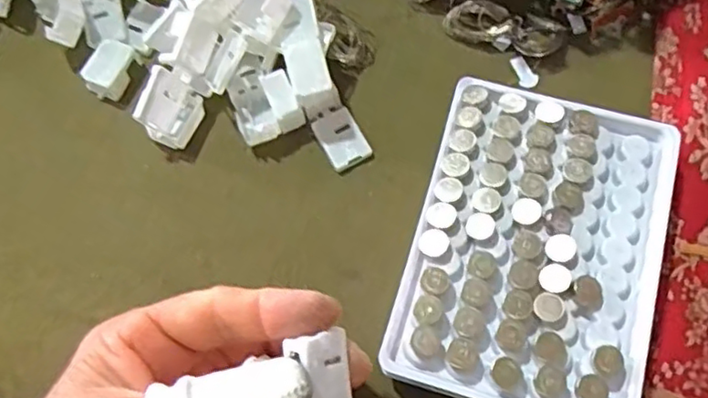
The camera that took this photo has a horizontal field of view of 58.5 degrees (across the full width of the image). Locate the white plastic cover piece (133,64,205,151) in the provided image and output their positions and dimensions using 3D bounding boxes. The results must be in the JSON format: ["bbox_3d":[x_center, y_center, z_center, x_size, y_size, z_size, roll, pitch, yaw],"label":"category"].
[{"bbox_3d":[-0.085,-0.040,0.290,0.008,0.031,0.030,6,66,43],"label":"white plastic cover piece"}]

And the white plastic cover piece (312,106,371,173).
[{"bbox_3d":[-0.006,-0.028,0.294,0.019,0.004,0.028,-28,73,-9],"label":"white plastic cover piece"}]

